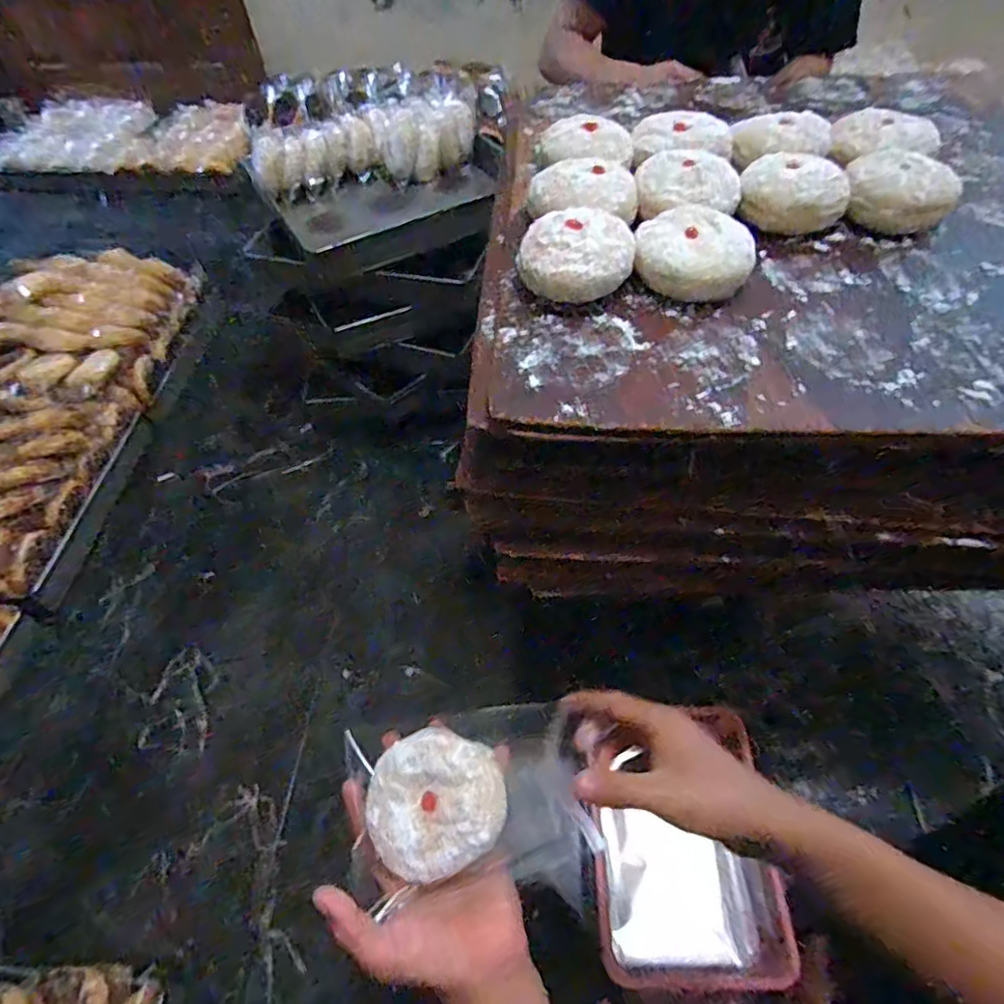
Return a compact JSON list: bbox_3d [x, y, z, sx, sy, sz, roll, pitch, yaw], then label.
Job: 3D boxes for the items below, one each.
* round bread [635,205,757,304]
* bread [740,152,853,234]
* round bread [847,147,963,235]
[{"bbox_3d":[0.148,-0.190,0.453,0.085,0.036,0.085,-2,54,2],"label":"round bread"},{"bbox_3d":[0.245,-0.256,0.492,0.084,0.039,0.085,-2,54,2],"label":"bread"},{"bbox_3d":[0.331,-0.257,0.486,0.085,0.039,0.078,17,57,15],"label":"round bread"}]

